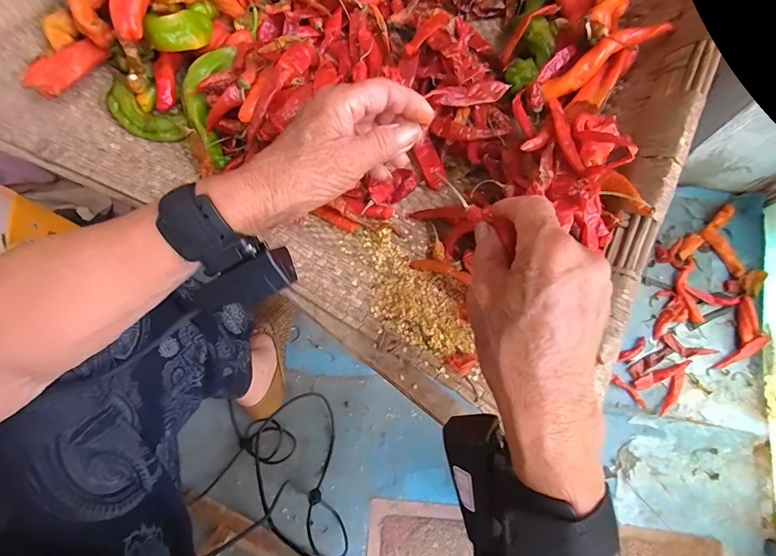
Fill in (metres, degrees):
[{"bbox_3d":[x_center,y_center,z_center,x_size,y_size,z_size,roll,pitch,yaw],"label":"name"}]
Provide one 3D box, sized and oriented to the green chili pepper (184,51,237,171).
[{"bbox_3d":[-0.176,-0.168,0.371,0.044,0.015,0.113,4,97,1],"label":"green chili pepper"}]

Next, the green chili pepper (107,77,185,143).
[{"bbox_3d":[-0.239,-0.159,0.375,0.077,0.021,0.036,27,73,-9],"label":"green chili pepper"}]

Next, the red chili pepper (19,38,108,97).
[{"bbox_3d":[-0.297,-0.194,0.350,0.024,0.020,0.076,22,59,7],"label":"red chili pepper"}]

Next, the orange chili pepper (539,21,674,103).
[{"bbox_3d":[0.204,-0.210,0.361,0.121,0.022,0.020,-30,73,12],"label":"orange chili pepper"}]

